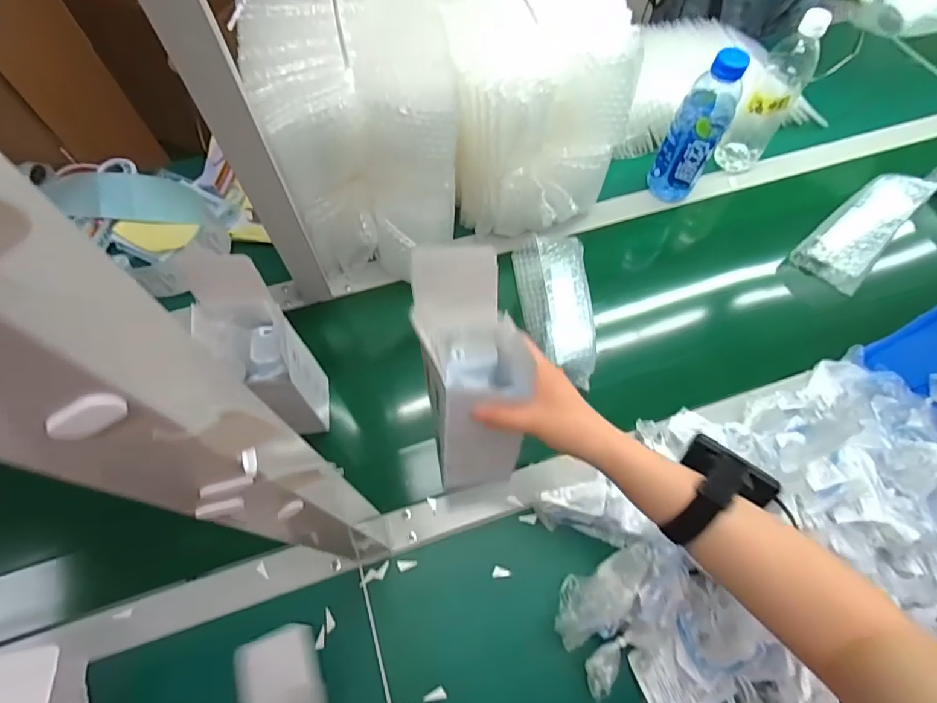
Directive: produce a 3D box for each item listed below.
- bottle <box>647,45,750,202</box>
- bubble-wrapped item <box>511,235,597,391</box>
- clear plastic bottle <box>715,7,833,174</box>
[{"bbox_3d":[0.320,-0.312,0.668,0.069,0.213,0.061,27,66,12],"label":"bottle"},{"bbox_3d":[0.114,-0.066,0.624,0.087,0.068,0.207,-1,64,-1],"label":"bubble-wrapped item"},{"bbox_3d":[0.443,-0.375,0.699,0.069,0.226,0.070,32,67,14],"label":"clear plastic bottle"}]

